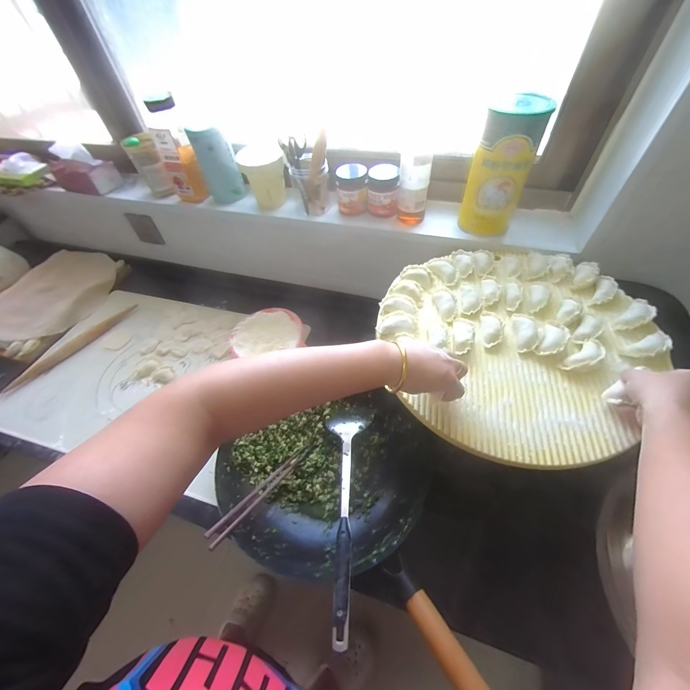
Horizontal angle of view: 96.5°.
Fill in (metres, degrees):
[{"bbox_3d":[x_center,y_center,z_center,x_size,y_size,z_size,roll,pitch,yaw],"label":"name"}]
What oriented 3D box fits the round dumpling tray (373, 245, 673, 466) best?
[{"bbox_3d":[0.243,-0.026,0.469,0.361,0.060,0.374,0,53,0],"label":"round dumpling tray"}]

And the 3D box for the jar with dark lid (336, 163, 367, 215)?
[{"bbox_3d":[0.013,-0.339,0.674,0.069,0.086,0.057,3,53,2],"label":"jar with dark lid"}]

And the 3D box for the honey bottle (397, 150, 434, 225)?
[{"bbox_3d":[0.136,-0.311,0.623,0.062,0.128,0.050,8,54,6],"label":"honey bottle"}]

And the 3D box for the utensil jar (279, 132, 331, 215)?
[{"bbox_3d":[-0.086,-0.382,0.693,0.094,0.133,0.091,0,53,0],"label":"utensil jar"}]

